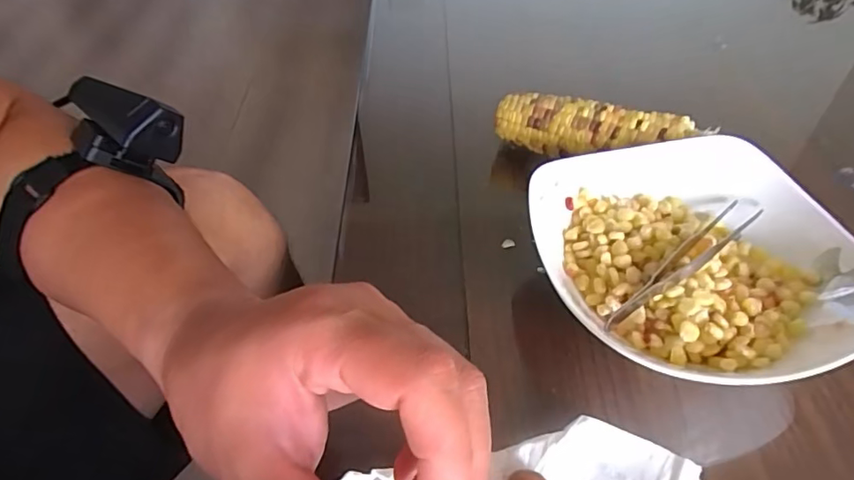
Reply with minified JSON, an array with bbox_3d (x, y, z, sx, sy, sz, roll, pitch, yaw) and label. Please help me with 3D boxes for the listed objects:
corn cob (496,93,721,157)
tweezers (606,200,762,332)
[{"bbox_3d":[0.125,-0.085,0.417,0.145,0.039,0.034,16,50,16],"label":"corn cob"},{"bbox_3d":[0.159,0.011,0.322,0.142,0.020,0.019,-32,52,-26],"label":"tweezers"}]

